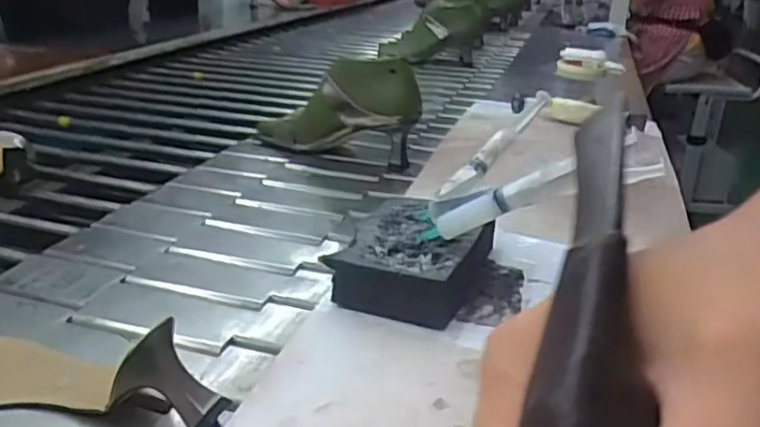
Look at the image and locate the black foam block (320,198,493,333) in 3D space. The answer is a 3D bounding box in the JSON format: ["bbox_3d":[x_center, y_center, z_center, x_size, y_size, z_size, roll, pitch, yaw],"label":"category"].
[{"bbox_3d":[0.025,0.028,0.462,0.084,0.036,0.124,11,24,20],"label":"black foam block"}]

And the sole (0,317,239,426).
[{"bbox_3d":[-0.210,0.087,0.420,0.243,0.052,0.077,4,23,4],"label":"sole"}]

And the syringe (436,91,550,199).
[{"bbox_3d":[0.089,-0.050,0.517,0.125,0.015,0.017,-43,41,-18],"label":"syringe"}]

